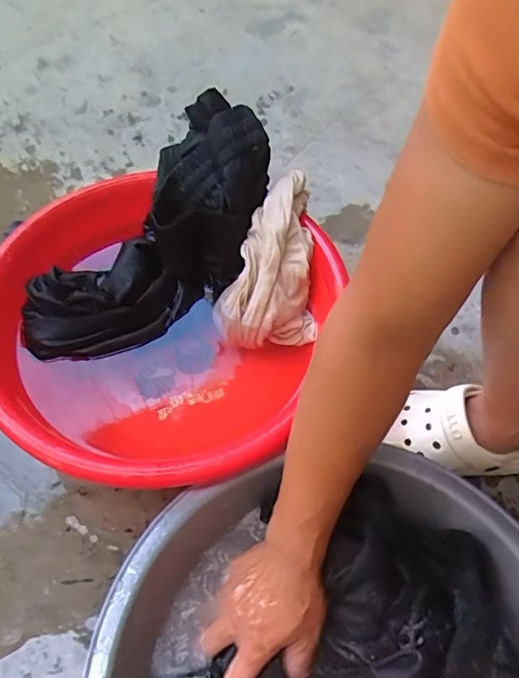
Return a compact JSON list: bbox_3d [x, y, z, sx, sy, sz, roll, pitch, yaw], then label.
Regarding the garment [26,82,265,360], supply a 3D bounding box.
[{"bbox_3d":[-0.110,-0.102,0.544,0.138,0.096,0.330,36,81,19],"label":"garment"}]

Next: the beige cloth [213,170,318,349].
[{"bbox_3d":[0.003,-0.077,0.561,0.107,0.132,0.156,-3,57,-4],"label":"beige cloth"}]

